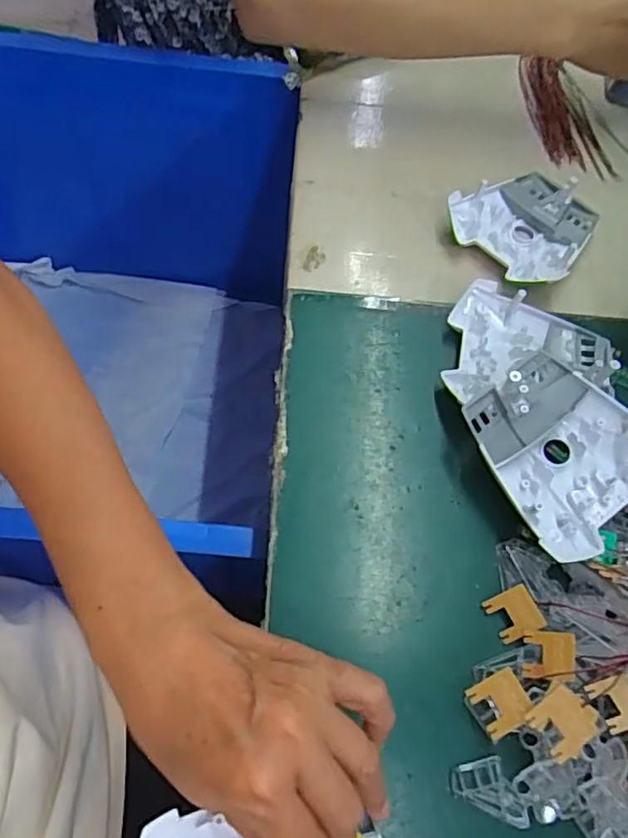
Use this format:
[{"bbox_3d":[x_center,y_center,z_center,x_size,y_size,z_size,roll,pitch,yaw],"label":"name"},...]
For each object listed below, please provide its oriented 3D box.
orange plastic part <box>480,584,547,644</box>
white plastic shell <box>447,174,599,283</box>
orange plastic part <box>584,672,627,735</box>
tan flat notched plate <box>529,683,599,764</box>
[{"bbox_3d":[0.110,0.108,0.335,0.026,0.004,0.024,-32,65,14],"label":"orange plastic part"},{"bbox_3d":[0.167,-0.146,0.456,0.105,0.026,0.096,-26,68,-16],"label":"white plastic shell"},{"bbox_3d":[0.154,0.142,0.304,0.025,0.004,0.024,-19,53,-2],"label":"orange plastic part"},{"bbox_3d":[0.118,0.144,0.287,0.028,0.004,0.024,-38,73,-18],"label":"tan flat notched plate"}]

